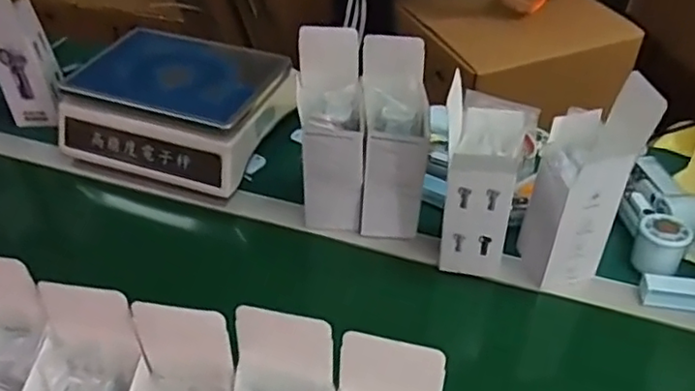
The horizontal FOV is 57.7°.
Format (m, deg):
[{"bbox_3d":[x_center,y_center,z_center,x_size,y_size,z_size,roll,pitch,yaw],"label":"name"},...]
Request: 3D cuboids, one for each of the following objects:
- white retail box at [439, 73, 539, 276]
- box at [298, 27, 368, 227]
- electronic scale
[{"bbox_3d":[0.152,-0.019,0.713,0.083,0.227,0.087,11,44,14],"label":"white retail box"},{"bbox_3d":[-0.020,-0.072,0.766,0.075,0.231,0.086,-2,42,0],"label":"box"},{"bbox_3d":[-0.247,-0.131,0.925,0.278,0.115,0.204,16,45,18],"label":"electronic scale"}]

